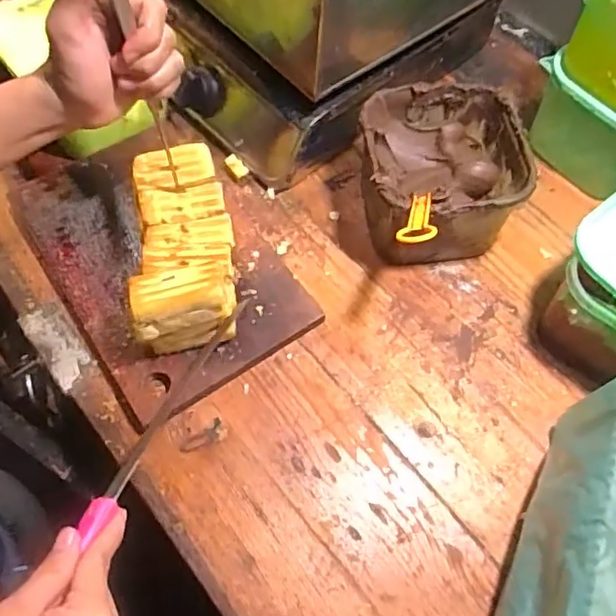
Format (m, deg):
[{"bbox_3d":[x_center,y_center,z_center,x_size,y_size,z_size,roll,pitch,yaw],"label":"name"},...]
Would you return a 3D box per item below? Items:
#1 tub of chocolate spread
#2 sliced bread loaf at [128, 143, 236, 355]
[{"bbox_3d":[0.126,-0.125,0.578,0.146,0.109,0.152,-2,62,-3],"label":"tub of chocolate spread"},{"bbox_3d":[-0.110,-0.055,0.525,0.086,0.066,0.178,-5,64,-3],"label":"sliced bread loaf"}]

